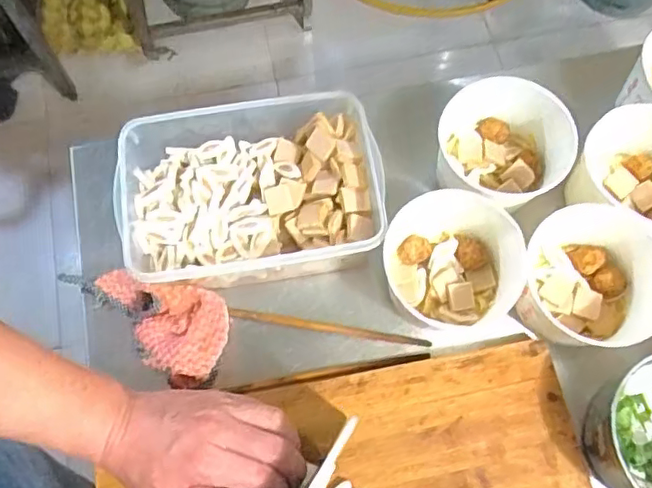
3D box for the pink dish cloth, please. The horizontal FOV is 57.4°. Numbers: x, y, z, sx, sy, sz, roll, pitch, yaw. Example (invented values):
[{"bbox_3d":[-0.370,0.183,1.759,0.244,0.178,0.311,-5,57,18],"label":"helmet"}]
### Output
[{"bbox_3d":[-0.167,0.068,0.531,0.160,0.047,0.079,15,71,5],"label":"pink dish cloth"}]

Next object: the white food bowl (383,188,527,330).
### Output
[{"bbox_3d":[0.109,0.017,0.526,0.110,0.075,0.104,0,70,0],"label":"white food bowl"}]

